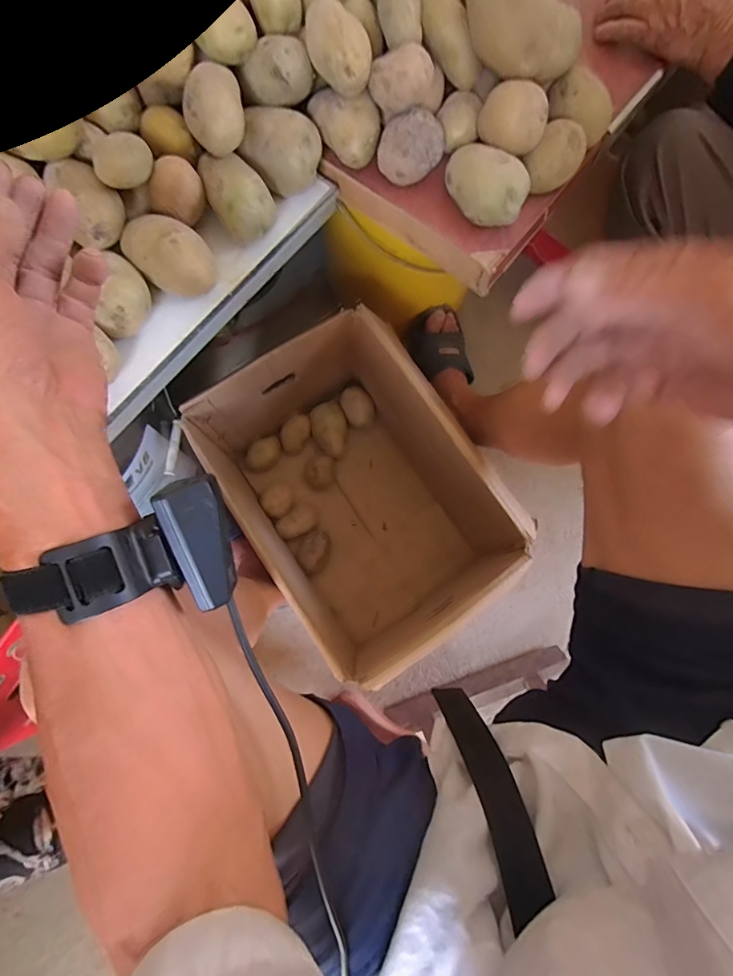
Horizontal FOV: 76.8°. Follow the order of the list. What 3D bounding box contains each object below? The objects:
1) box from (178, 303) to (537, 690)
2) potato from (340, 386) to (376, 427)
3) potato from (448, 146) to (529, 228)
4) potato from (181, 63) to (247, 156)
[{"bbox_3d":[0.006,0.027,0.684,0.308,0.250,0.445,-32,80,-8],"label":"box"},{"bbox_3d":[-0.015,-0.137,0.803,0.065,0.054,0.049,44,80,8],"label":"potato"},{"bbox_3d":[0.108,-0.275,0.429,0.078,0.053,0.046,27,78,5],"label":"potato"},{"bbox_3d":[-0.130,-0.320,0.400,0.049,0.047,0.058,-11,78,-4],"label":"potato"}]

